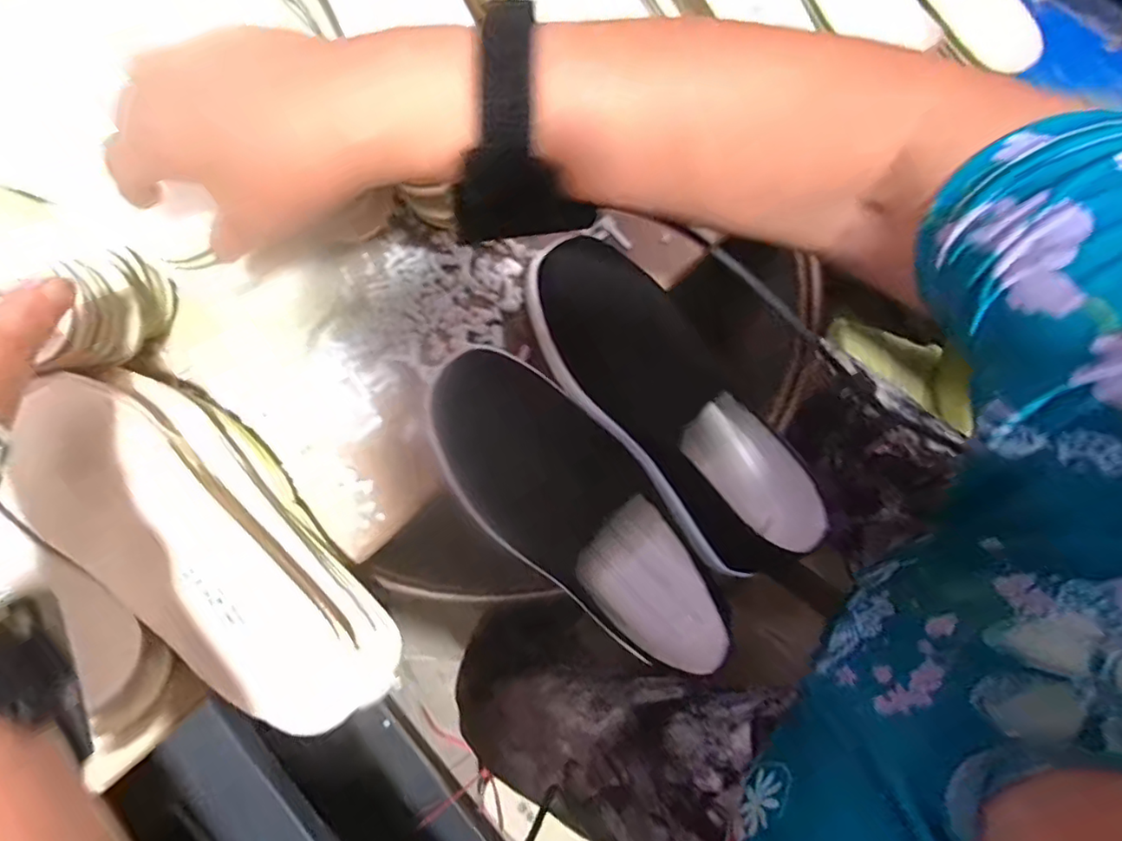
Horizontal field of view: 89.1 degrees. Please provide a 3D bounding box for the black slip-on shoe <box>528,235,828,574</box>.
[{"bbox_3d":[0.076,-0.011,0.386,0.095,0.066,0.246,-38,79,-10],"label":"black slip-on shoe"}]

